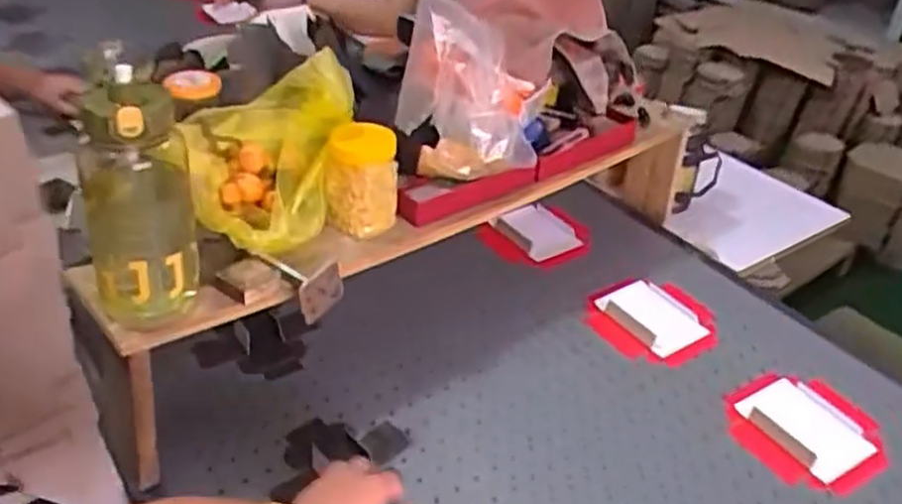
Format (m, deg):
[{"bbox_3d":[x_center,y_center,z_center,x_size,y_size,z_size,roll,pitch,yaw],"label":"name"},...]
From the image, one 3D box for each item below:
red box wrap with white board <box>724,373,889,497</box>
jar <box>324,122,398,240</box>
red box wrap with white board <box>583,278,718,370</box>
[{"bbox_3d":[0.397,0.199,0.877,0.158,0.017,0.157,-17,40,-26],"label":"red box wrap with white board"},{"bbox_3d":[-0.098,-0.076,0.846,0.076,0.105,0.074,-6,36,-12],"label":"jar"},{"bbox_3d":[0.261,0.087,1.022,0.140,0.029,0.149,-18,40,-27],"label":"red box wrap with white board"}]

